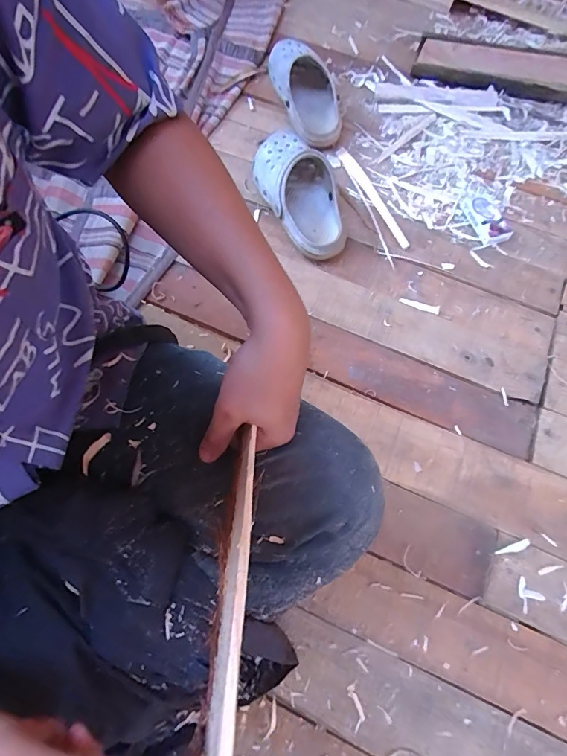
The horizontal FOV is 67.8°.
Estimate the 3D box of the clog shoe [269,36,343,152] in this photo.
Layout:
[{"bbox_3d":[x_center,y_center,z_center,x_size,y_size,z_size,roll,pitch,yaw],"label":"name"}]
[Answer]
[{"bbox_3d":[0.048,-0.566,0.837,0.109,0.066,0.255,-19,67,-9],"label":"clog shoe"}]

